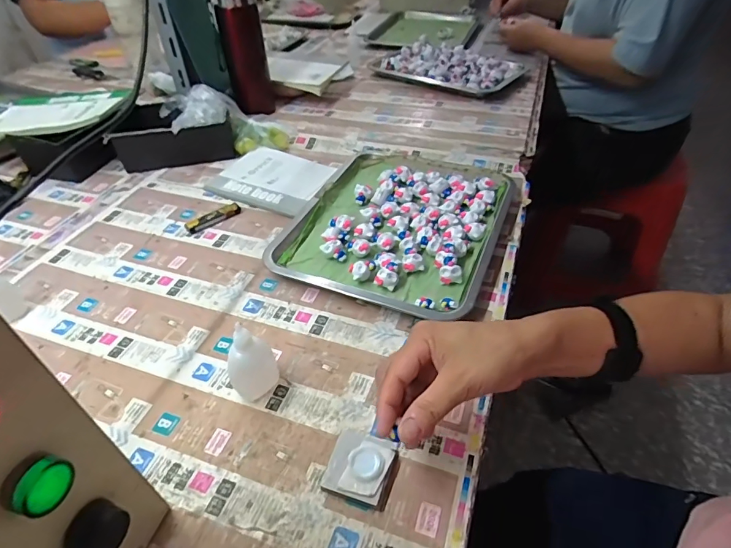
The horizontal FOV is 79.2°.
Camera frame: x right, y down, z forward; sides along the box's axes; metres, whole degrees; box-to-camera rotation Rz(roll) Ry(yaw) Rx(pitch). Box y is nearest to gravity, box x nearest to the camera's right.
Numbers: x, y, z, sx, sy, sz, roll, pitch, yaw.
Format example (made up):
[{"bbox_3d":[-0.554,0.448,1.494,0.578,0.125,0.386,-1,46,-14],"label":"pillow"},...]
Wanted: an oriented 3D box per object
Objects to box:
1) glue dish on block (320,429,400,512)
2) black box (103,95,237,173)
[{"bbox_3d":[-0.003,0.158,0.363,0.054,0.017,0.054,12,45,14],"label":"glue dish on block"},{"bbox_3d":[-0.329,-0.252,0.777,0.188,0.072,0.133,-9,44,-8],"label":"black box"}]

